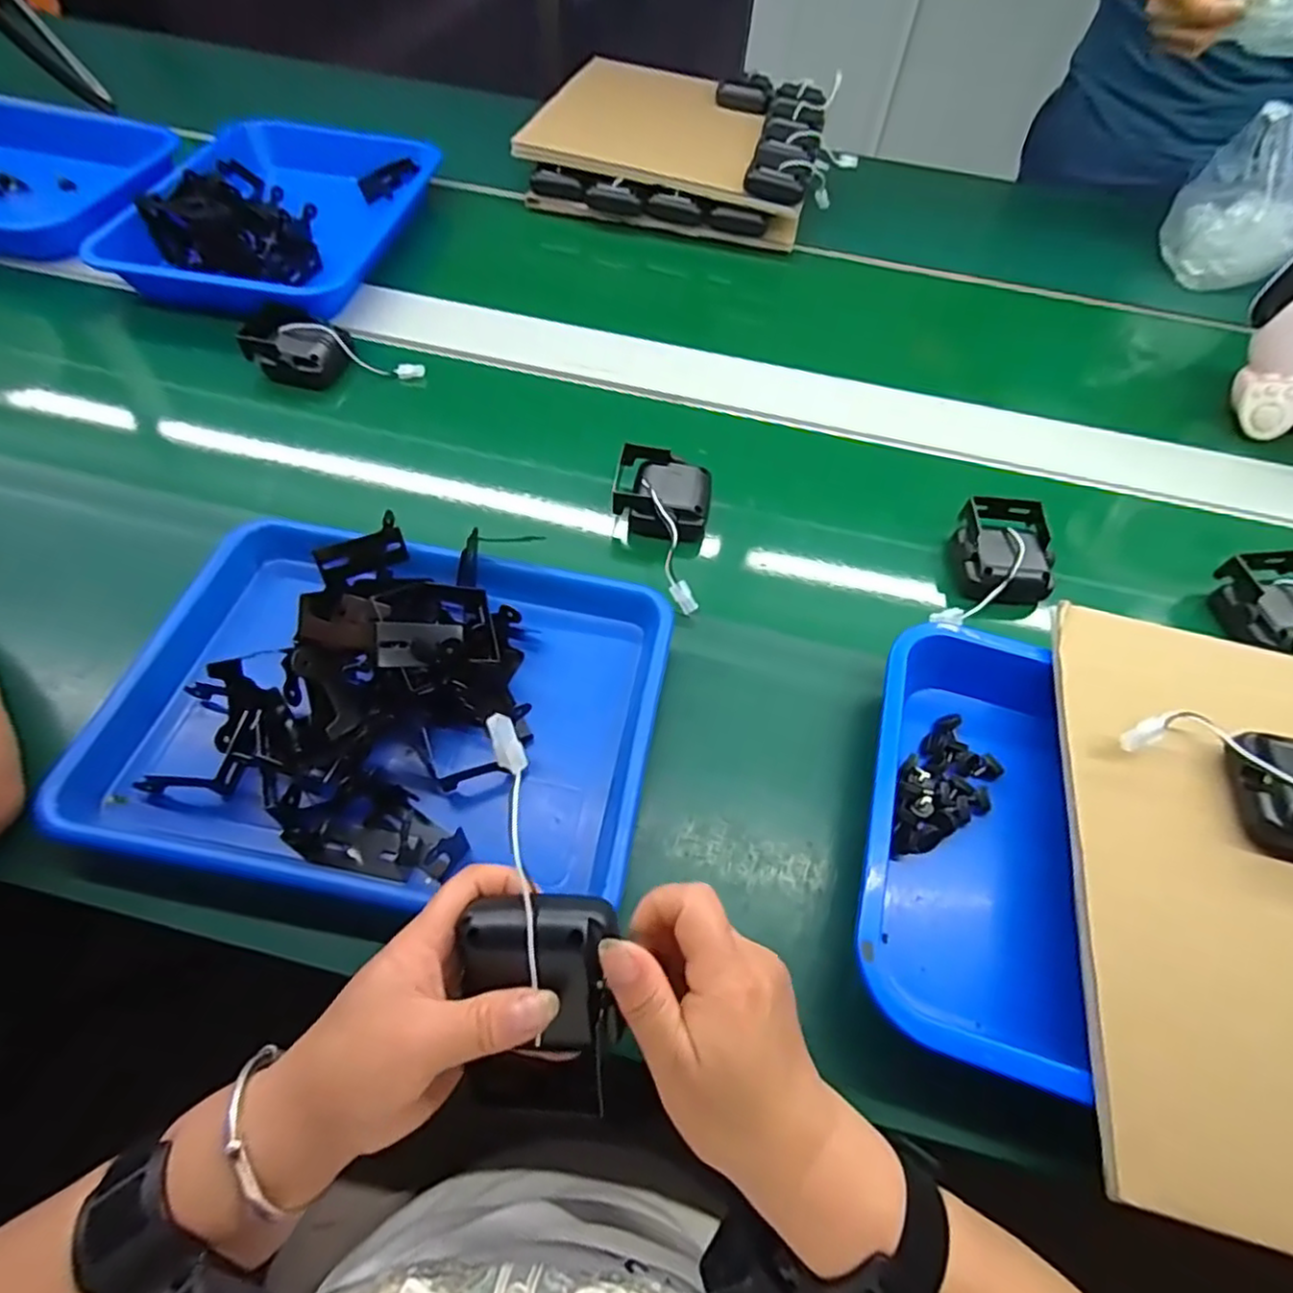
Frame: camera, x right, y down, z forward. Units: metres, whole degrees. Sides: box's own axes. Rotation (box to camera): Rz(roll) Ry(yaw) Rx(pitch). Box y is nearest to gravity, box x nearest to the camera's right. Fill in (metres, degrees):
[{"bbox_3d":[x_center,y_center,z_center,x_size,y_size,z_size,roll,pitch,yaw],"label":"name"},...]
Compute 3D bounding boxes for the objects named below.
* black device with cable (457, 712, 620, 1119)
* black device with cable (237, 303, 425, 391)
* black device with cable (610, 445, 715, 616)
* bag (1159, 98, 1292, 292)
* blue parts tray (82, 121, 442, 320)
[{"bbox_3d":[-0.049,0.124,0.288,0.067,0.030,0.187,-8,100,-10],"label":"black device with cable"},{"bbox_3d":[-0.296,-0.270,0.629,0.143,0.050,0.075,18,56,7],"label":"black device with cable"},{"bbox_3d":[0.011,-0.102,0.547,0.083,0.056,0.156,10,56,2],"label":"black device with cable"},{"bbox_3d":[0.715,-0.525,0.785,0.132,0.158,0.102,20,57,9],"label":"bag"},{"bbox_3d":[-0.404,-0.489,0.748,0.257,0.050,0.370,11,56,2],"label":"blue parts tray"}]

